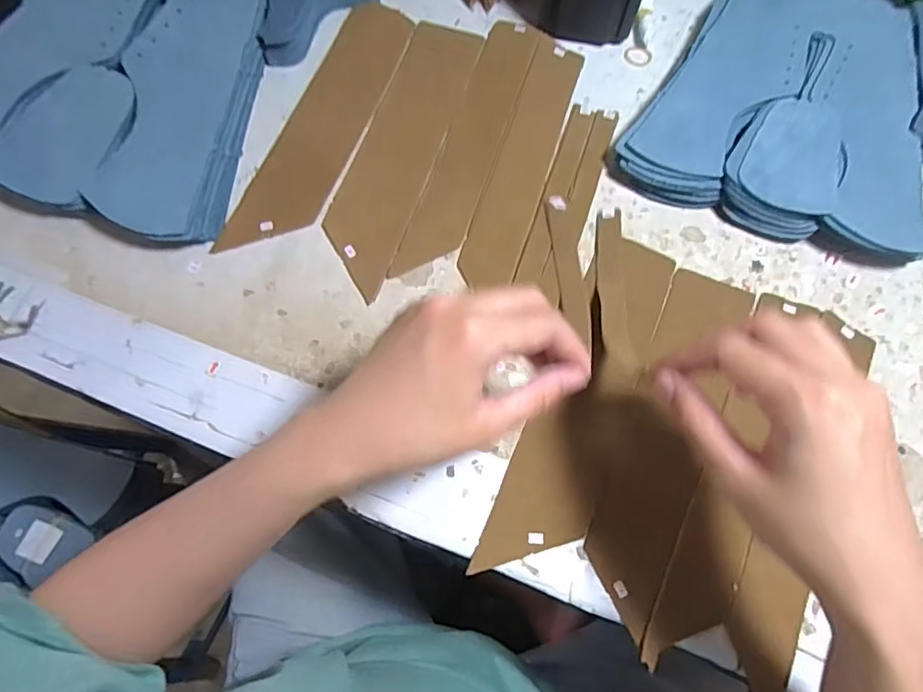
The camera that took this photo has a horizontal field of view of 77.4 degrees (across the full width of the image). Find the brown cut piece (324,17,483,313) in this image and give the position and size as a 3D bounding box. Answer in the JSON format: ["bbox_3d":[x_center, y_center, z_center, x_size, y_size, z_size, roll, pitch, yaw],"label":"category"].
[{"bbox_3d":[-0.045,-0.147,0.425,0.056,0.005,0.235,18,72,5],"label":"brown cut piece"}]

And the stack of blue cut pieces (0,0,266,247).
[{"bbox_3d":[-0.234,-0.220,0.430,0.208,0.033,0.285,17,72,5],"label":"stack of blue cut pieces"}]

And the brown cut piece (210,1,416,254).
[{"bbox_3d":[-0.101,-0.167,0.429,0.059,0.004,0.231,20,72,6],"label":"brown cut piece"}]

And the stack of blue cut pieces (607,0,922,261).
[{"bbox_3d":[0.240,-0.189,0.428,0.200,0.030,0.233,19,72,6],"label":"stack of blue cut pieces"}]

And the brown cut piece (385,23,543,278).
[{"bbox_3d":[0.007,-0.150,0.426,0.041,0.004,0.231,17,72,5],"label":"brown cut piece"}]

